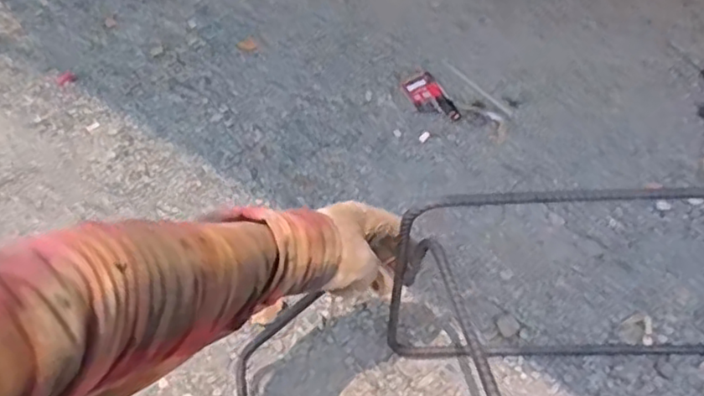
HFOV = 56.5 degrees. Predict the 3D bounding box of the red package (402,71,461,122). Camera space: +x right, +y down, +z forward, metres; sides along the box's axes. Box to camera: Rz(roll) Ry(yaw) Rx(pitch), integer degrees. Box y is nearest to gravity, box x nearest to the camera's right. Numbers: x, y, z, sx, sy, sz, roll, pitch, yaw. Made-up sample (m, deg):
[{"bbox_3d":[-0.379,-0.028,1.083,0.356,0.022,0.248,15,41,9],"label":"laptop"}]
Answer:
[{"bbox_3d":[0.124,-0.159,1.038,0.057,0.007,0.112,-16,51,-17],"label":"red package"}]

